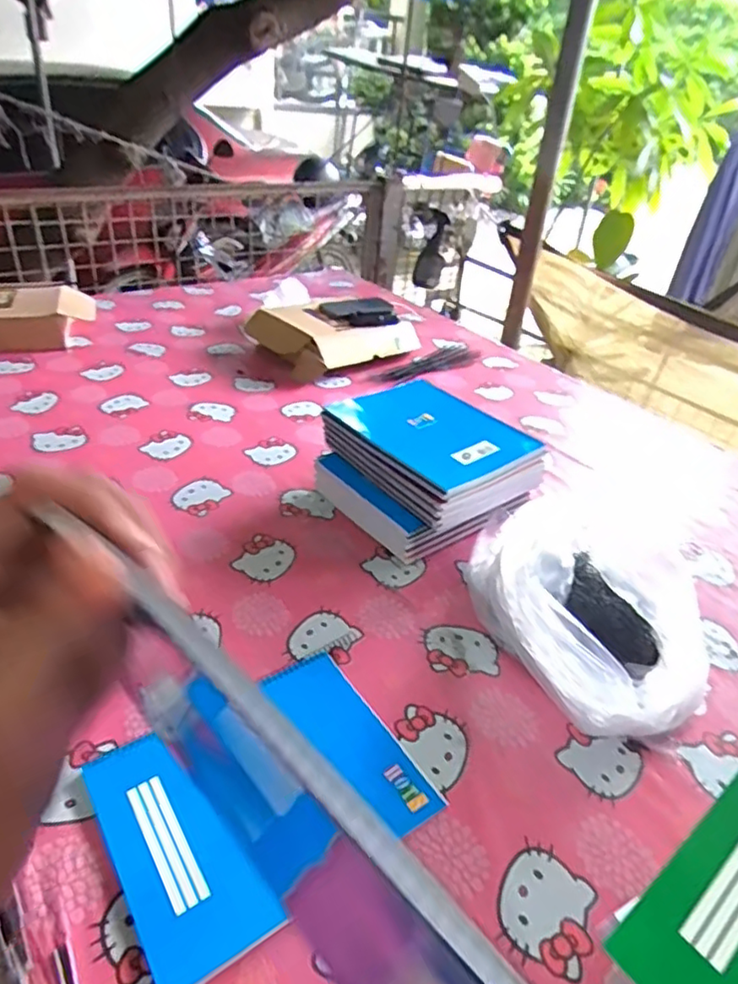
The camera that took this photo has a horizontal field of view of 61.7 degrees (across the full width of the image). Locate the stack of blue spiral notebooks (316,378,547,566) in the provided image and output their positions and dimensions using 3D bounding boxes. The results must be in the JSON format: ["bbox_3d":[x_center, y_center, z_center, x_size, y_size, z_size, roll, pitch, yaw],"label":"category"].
[{"bbox_3d":[0.081,-0.044,0.901,0.253,0.132,0.275,-23,44,-36],"label":"stack of blue spiral notebooks"}]

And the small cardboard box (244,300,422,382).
[{"bbox_3d":[-0.074,-0.341,1.335,0.317,0.084,0.252,-18,41,-31],"label":"small cardboard box"}]

